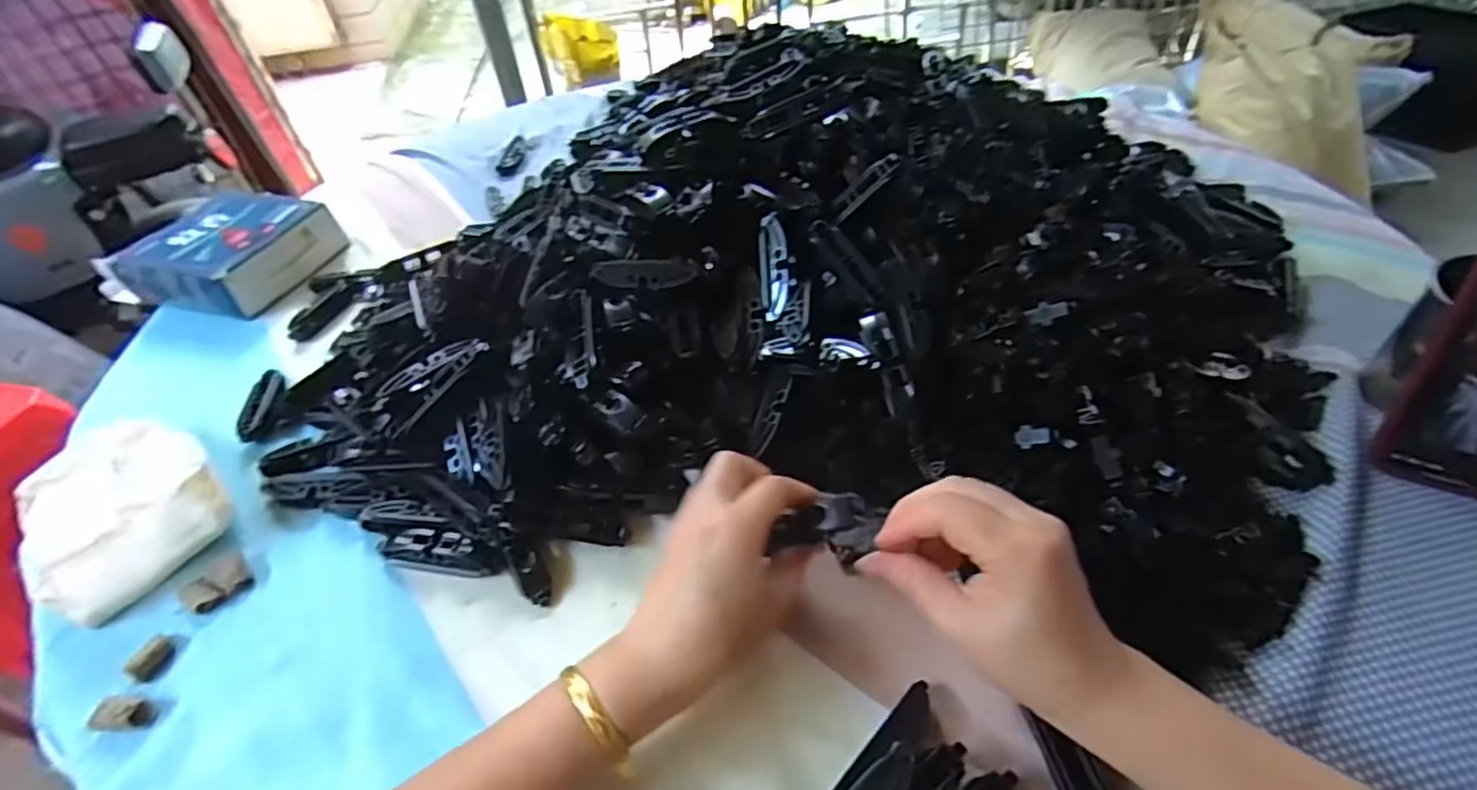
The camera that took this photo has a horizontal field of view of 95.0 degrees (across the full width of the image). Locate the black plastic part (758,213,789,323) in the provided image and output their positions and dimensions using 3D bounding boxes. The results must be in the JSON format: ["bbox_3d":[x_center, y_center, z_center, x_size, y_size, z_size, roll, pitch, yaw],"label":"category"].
[{"bbox_3d":[0.024,-0.088,0.460,0.020,0.005,0.072,-5,85,19],"label":"black plastic part"}]

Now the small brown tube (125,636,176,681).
[{"bbox_3d":[-0.329,0.147,0.380,0.014,0.010,0.023,8,46,13],"label":"small brown tube"}]

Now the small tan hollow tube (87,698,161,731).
[{"bbox_3d":[-0.327,0.169,0.359,0.032,0.011,0.015,-4,44,1],"label":"small tan hollow tube"}]

